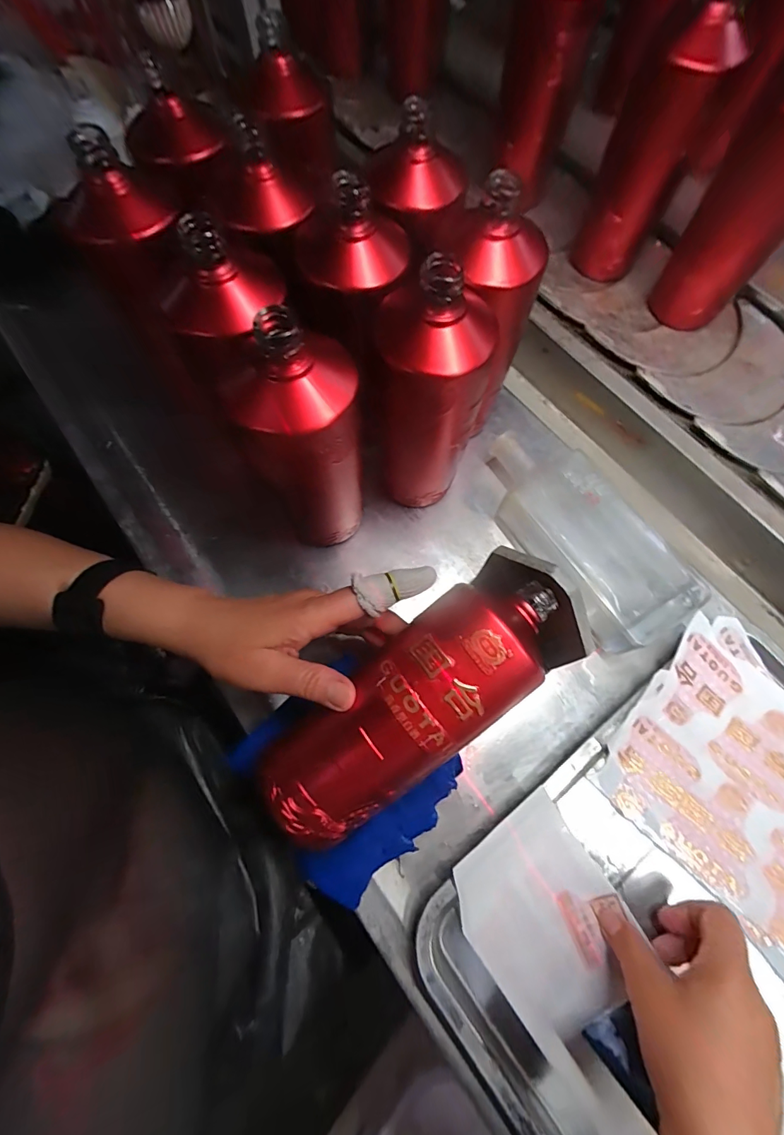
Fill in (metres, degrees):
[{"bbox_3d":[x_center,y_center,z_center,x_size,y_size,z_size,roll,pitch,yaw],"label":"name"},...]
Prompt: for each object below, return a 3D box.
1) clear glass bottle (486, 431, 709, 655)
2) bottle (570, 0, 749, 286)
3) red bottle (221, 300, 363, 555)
[{"bbox_3d":[0.169,-0.035,0.394,0.107,0.046,0.230,-31,72,-8],"label":"clear glass bottle"},{"bbox_3d":[0.248,-0.399,0.421,0.076,0.199,0.062,39,78,14],"label":"bottle"},{"bbox_3d":[-0.062,-0.083,0.312,0.070,0.208,0.073,-29,73,-6],"label":"red bottle"}]

